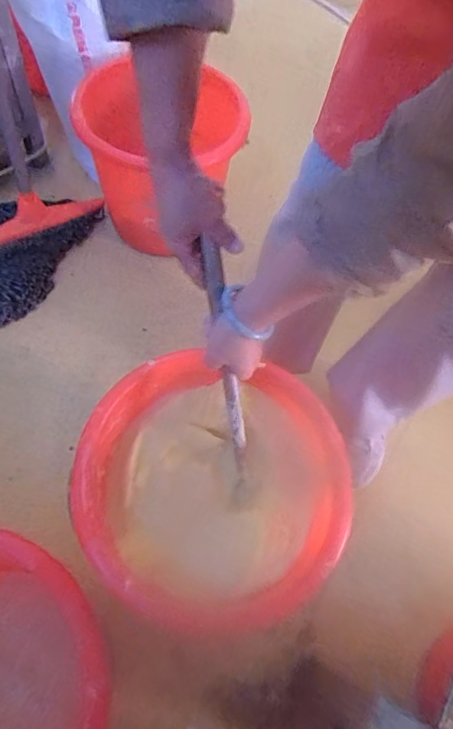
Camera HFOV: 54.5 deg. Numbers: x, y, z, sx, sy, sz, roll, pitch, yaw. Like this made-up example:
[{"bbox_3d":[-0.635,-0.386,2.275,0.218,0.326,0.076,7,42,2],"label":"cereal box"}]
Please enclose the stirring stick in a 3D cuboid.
[{"bbox_3d":[0.003,0.020,0.540,0.019,0.342,0.026,-13,31,-7],"label":"stirring stick"}]

